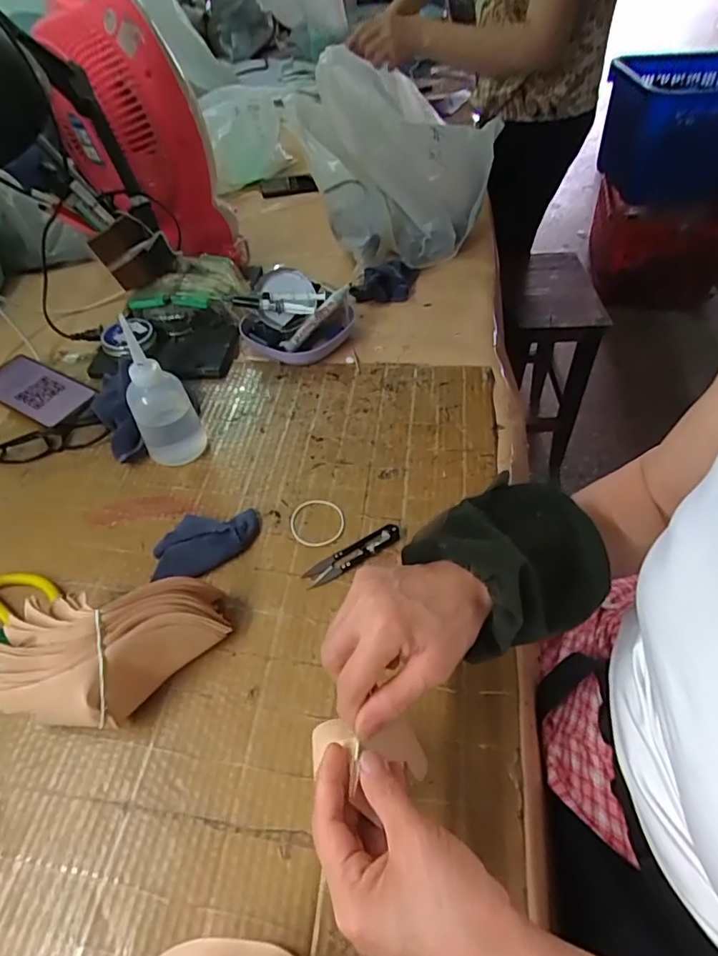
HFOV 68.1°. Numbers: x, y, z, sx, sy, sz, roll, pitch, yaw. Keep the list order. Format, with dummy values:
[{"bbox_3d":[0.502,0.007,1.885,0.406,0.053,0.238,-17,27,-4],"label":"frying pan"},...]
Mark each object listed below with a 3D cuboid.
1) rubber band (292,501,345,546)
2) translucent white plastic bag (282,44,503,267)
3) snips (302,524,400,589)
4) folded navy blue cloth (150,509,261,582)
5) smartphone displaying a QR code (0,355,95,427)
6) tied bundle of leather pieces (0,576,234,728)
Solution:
[{"bbox_3d":[-0.042,0.044,0.538,0.054,0.004,0.057,-2,50,2],"label":"rubber band"},{"bbox_3d":[0.057,-0.508,0.834,0.253,0.248,0.241,-22,53,-14],"label":"translucent white plastic bag"},{"bbox_3d":[-0.006,0.073,0.514,0.100,0.009,0.022,-27,54,-18],"label":"snips"},{"bbox_3d":[-0.150,0.064,0.524,0.103,0.019,0.063,-13,51,-7],"label":"folded navy blue cloth"},{"bbox_3d":[-0.412,-0.112,0.678,0.161,0.008,0.075,26,57,20],"label":"smartphone displaying a QR code"},{"bbox_3d":[-0.191,0.138,0.422,0.162,0.083,0.102,-11,51,-5],"label":"tied bundle of leather pieces"}]

